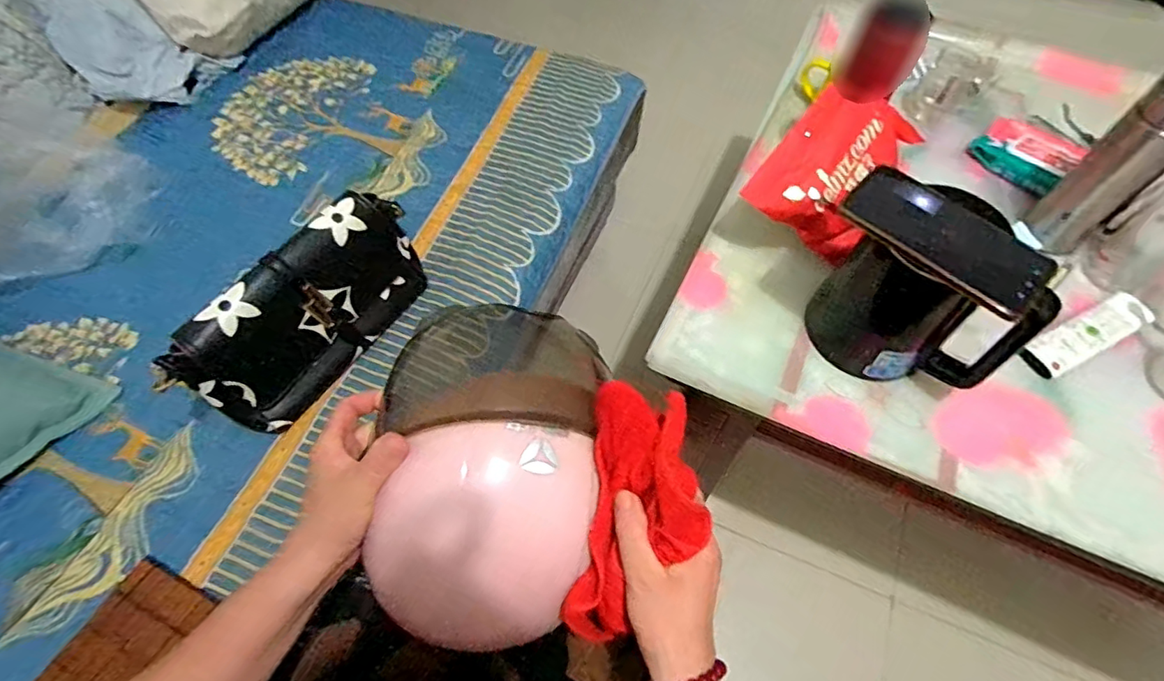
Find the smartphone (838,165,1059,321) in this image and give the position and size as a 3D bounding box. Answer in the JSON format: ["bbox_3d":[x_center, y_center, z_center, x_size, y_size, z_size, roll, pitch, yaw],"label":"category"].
[{"bbox_3d":[0.307,-0.089,0.469,0.161,0.015,0.063,40,89,21],"label":"smartphone"}]

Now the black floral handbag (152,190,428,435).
[{"bbox_3d":[-0.302,-0.034,0.628,0.073,0.143,0.290,33,66,19],"label":"black floral handbag"}]

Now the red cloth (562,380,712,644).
[{"bbox_3d":[0.035,0.121,0.382,0.090,0.039,0.170,13,86,9],"label":"red cloth"}]

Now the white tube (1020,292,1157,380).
[{"bbox_3d":[0.557,-0.007,0.609,0.169,0.015,0.043,-24,62,-12],"label":"white tube"}]

